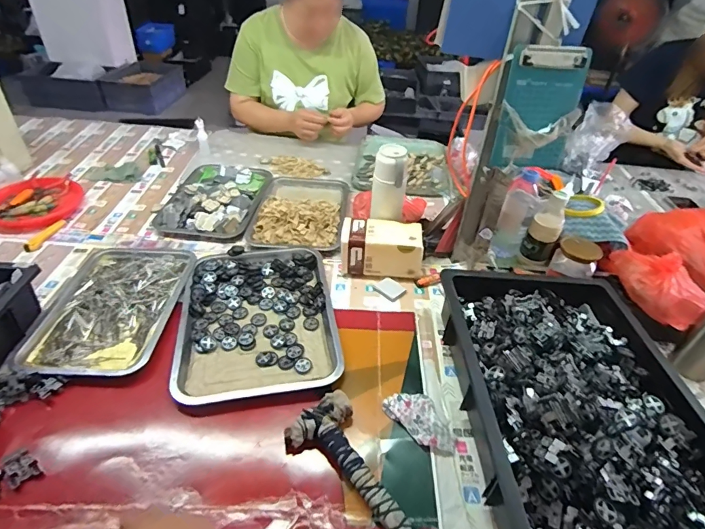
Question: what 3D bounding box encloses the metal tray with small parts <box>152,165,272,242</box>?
[{"bbox_3d":[-0.325,-0.165,1.021,0.212,0.039,0.300,6,40,4],"label":"metal tray with small parts"}]

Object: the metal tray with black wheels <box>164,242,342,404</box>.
[{"bbox_3d":[-0.166,0.082,0.748,0.255,0.023,0.326,-5,40,-8],"label":"metal tray with black wheels"}]

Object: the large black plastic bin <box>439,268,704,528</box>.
[{"bbox_3d":[0.307,0.181,0.590,0.299,0.099,0.426,0,40,-3],"label":"large black plastic bin"}]

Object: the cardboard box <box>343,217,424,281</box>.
[{"bbox_3d":[0.057,-0.030,0.842,0.154,0.089,0.086,4,40,2],"label":"cardboard box"}]

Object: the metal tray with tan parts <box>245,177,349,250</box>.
[{"bbox_3d":[-0.116,-0.141,1.002,0.209,0.043,0.320,5,40,3],"label":"metal tray with tan parts"}]

